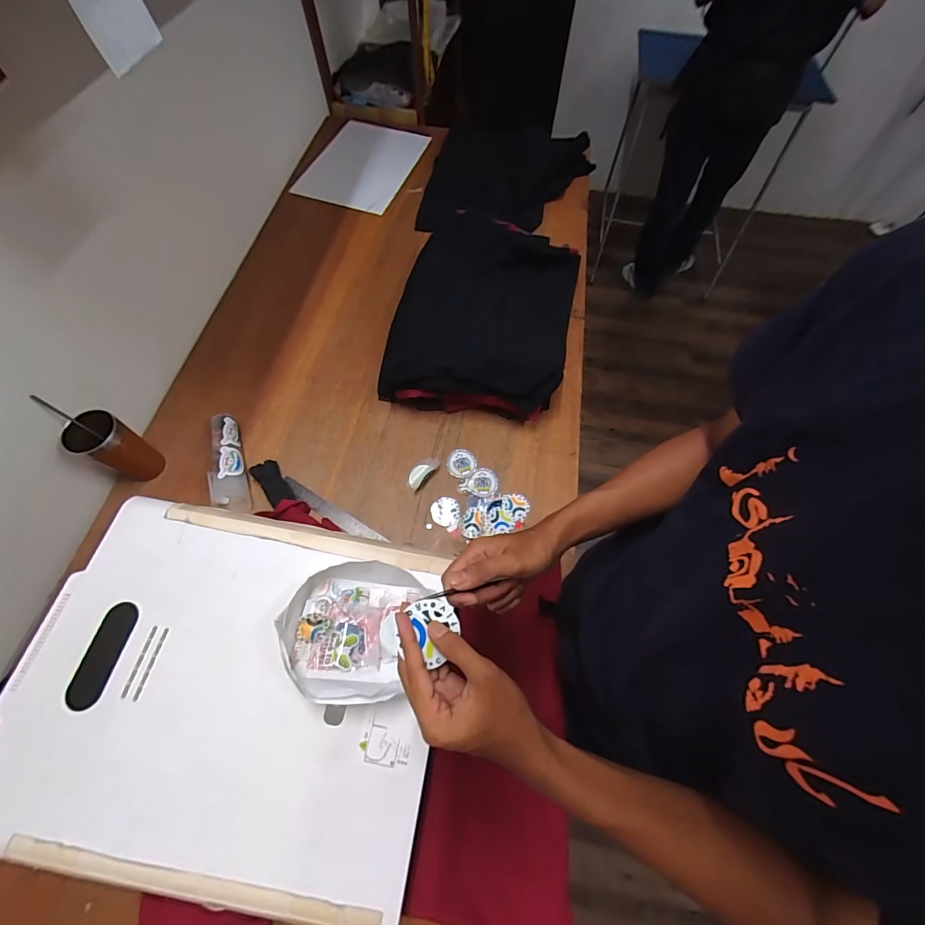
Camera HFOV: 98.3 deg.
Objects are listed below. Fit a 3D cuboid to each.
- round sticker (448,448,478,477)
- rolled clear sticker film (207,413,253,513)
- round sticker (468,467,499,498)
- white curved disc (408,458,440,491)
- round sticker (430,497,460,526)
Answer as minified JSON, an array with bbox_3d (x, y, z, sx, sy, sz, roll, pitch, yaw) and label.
[{"bbox_3d":[-0.001,0.002,0.810,0.059,0.008,0.062,1,71,-4],"label":"round sticker"},{"bbox_3d":[-0.450,-0.002,0.768,0.069,0.043,0.197,-11,66,-7],"label":"rolled clear sticker film"},{"bbox_3d":[0.042,0.040,0.795,0.057,0.004,0.061,1,68,-4],"label":"round sticker"},{"bbox_3d":[-0.080,0.020,0.792,0.035,0.010,0.071,35,69,14],"label":"white curved disc"},{"bbox_3d":[-0.034,0.093,0.774,0.056,0.006,0.053,0,65,-1],"label":"round sticker"}]

